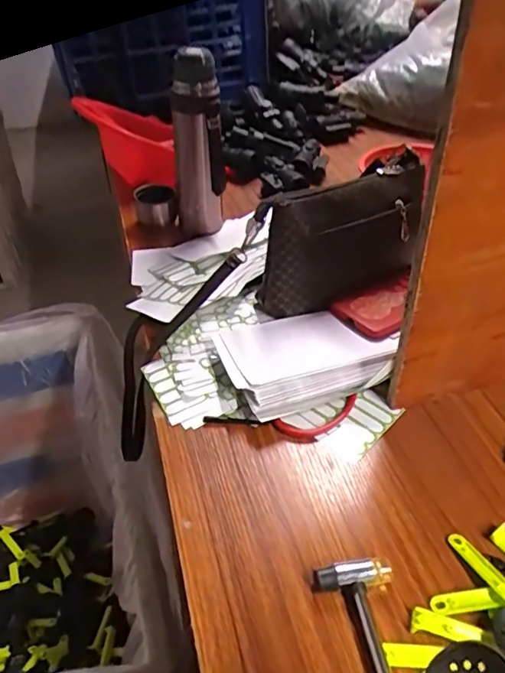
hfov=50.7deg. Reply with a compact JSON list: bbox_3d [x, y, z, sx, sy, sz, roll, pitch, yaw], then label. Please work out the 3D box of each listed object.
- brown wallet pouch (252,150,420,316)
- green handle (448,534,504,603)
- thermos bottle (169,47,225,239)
[{"bbox_3d":[0.111,-0.115,0.632,0.229,0.126,0.081,-25,47,-25],"label":"brown wallet pouch"},{"bbox_3d":[0.184,0.184,0.415,0.015,0.005,0.075,-19,33,-18],"label":"green handle"},{"bbox_3d":[-0.076,-0.253,0.742,0.074,0.245,0.062,-7,42,-8],"label":"thermos bottle"}]

